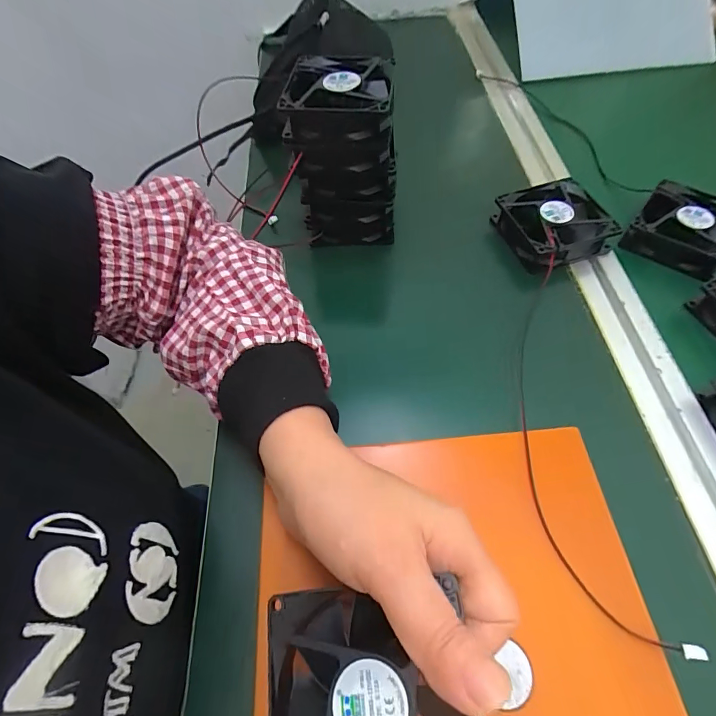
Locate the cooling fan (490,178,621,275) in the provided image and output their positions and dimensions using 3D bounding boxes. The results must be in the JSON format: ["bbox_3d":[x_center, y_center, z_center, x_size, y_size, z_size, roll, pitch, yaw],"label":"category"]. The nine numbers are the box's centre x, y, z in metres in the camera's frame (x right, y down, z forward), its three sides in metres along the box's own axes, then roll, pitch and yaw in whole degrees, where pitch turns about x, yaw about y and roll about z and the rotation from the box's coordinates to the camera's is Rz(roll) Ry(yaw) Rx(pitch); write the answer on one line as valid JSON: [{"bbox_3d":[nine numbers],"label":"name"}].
[{"bbox_3d":[0.180,-0.123,0.372,0.088,0.025,0.080,-18,59,-8],"label":"cooling fan"}]

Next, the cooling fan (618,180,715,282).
[{"bbox_3d":[0.292,-0.116,0.368,0.078,0.024,0.082,34,65,21],"label":"cooling fan"}]

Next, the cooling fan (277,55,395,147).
[{"bbox_3d":[-0.015,-0.204,0.323,0.083,0.033,0.085,1,58,4],"label":"cooling fan"}]

